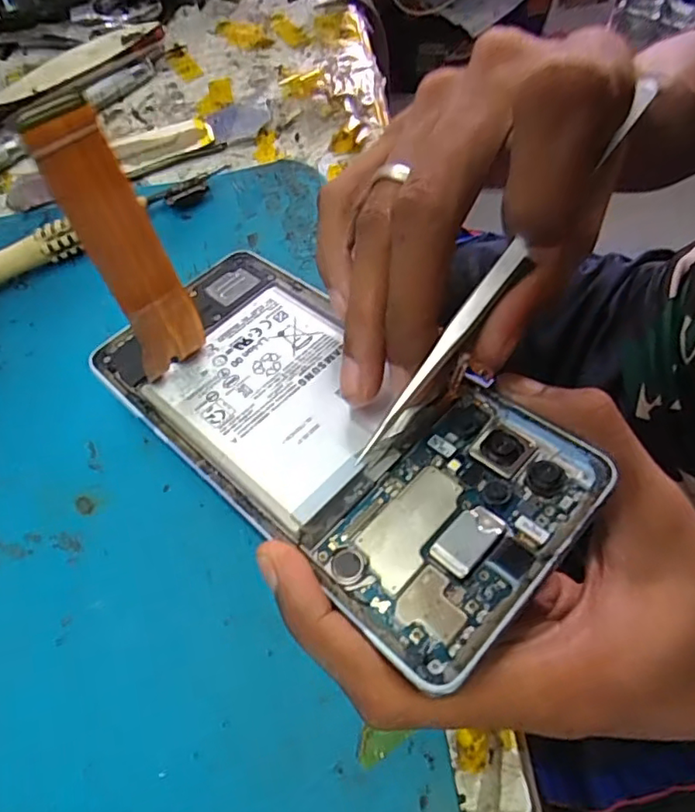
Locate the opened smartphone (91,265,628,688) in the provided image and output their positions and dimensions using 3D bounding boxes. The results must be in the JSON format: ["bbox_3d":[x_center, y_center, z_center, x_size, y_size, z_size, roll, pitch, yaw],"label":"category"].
[{"bbox_3d":[-0.009,0.002,0.168,0.152,0.004,0.072,35,66,30],"label":"opened smartphone"}]

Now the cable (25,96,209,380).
[{"bbox_3d":[-0.057,-0.038,0.148,0.019,0.070,0.008,-22,43,-6],"label":"cable"}]

